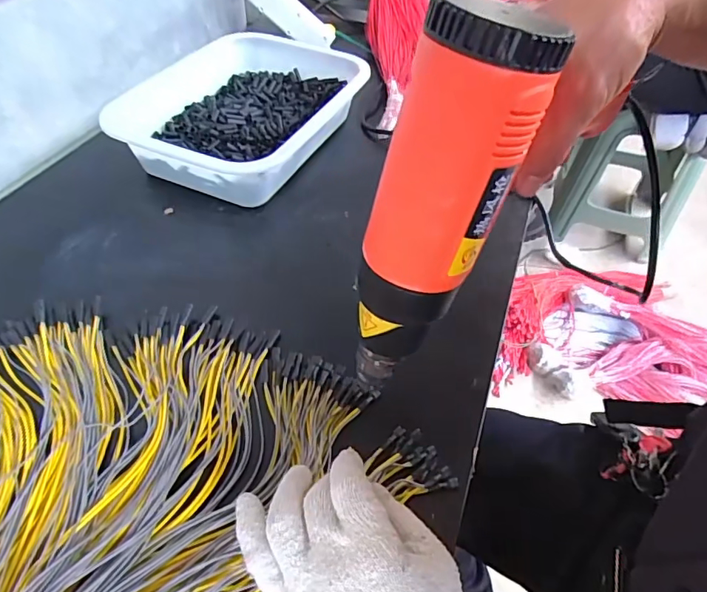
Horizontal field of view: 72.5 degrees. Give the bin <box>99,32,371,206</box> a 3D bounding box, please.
[{"bbox_3d":[-0.138,-0.239,0.647,0.227,0.081,0.312,18,50,15],"label":"bin"}]

